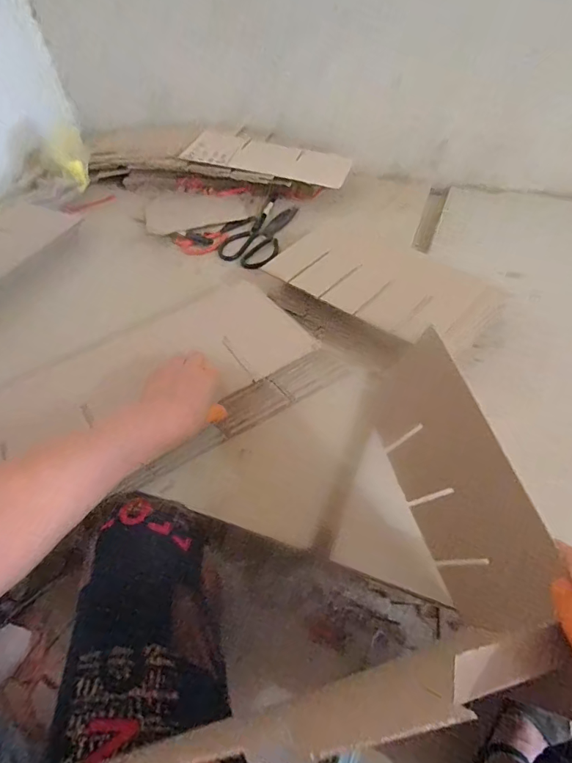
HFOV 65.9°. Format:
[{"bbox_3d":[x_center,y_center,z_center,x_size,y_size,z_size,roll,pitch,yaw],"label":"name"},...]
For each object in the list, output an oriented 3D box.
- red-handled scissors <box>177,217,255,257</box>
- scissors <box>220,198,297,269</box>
[{"bbox_3d":[-0.121,-0.262,0.797,0.147,0.007,0.066,-17,50,-10],"label":"red-handled scissors"},{"bbox_3d":[-0.052,-0.267,0.798,0.099,0.016,0.213,10,51,13],"label":"scissors"}]

